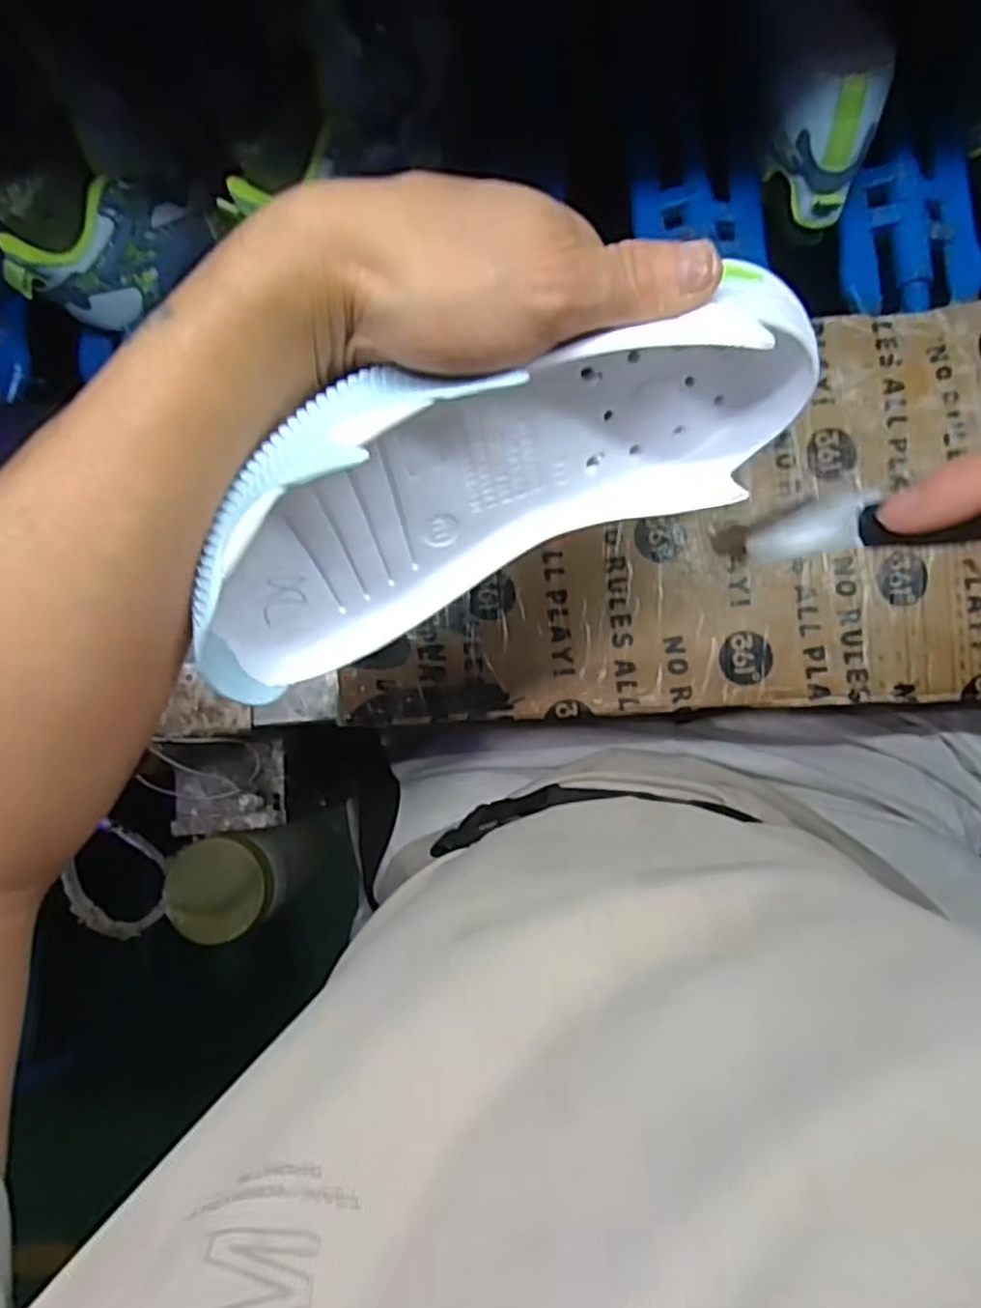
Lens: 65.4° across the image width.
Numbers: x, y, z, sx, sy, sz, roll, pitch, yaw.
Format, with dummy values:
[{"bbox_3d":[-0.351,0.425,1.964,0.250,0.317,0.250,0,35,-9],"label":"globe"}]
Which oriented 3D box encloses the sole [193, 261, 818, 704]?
[{"bbox_3d":[0.002,-0.063,0.271,0.233,0.095,0.055,-26,50,-6],"label":"sole"}]

